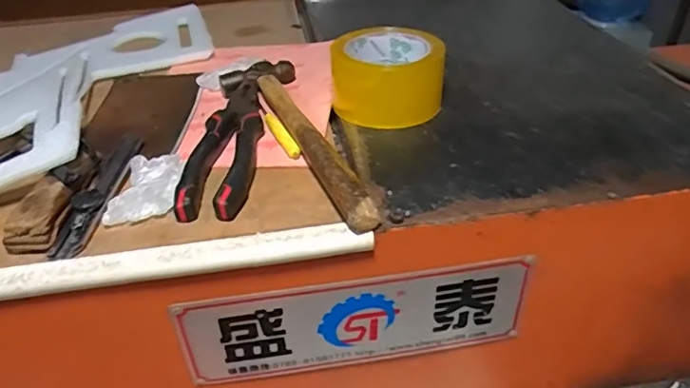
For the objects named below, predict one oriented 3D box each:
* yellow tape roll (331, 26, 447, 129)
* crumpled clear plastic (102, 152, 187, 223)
[{"bbox_3d":[0.041,-0.112,0.519,0.107,0.059,0.093,-2,37,0],"label":"yellow tape roll"},{"bbox_3d":[-0.152,-0.006,0.423,0.049,0.010,0.073,-4,37,-2],"label":"crumpled clear plastic"}]

